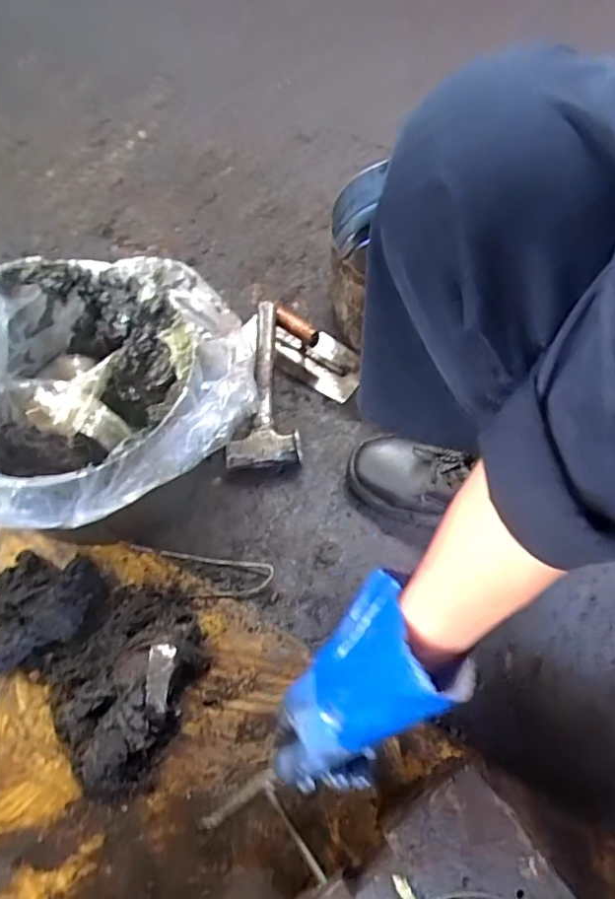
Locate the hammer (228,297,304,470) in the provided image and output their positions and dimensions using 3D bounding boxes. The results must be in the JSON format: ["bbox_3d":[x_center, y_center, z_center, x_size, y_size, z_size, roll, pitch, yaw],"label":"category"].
[{"bbox_3d":[-0.059,-0.087,0.715,0.091,0.038,0.218,-3,77,0],"label":"hammer"}]

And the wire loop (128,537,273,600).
[{"bbox_3d":[-0.130,0.145,0.649,0.179,0.015,0.053,8,63,6],"label":"wire loop"}]

